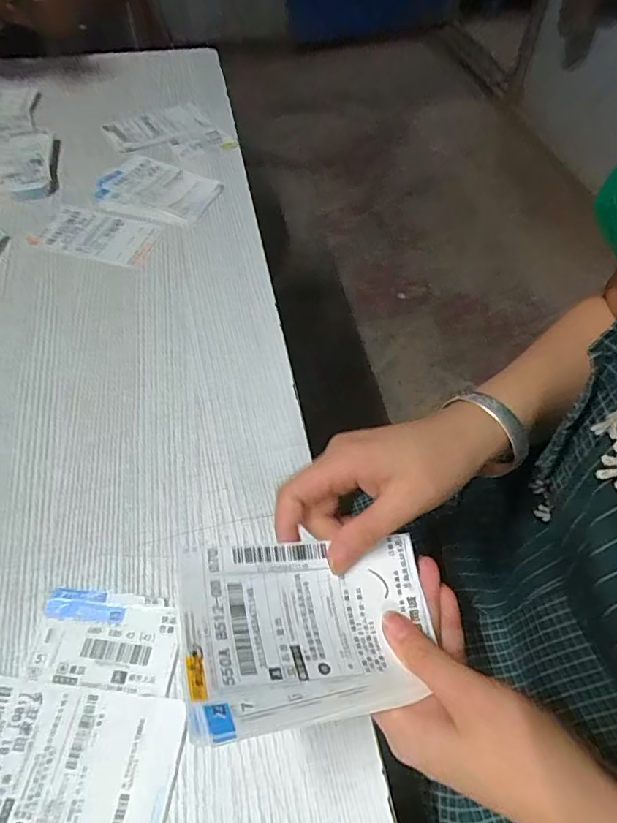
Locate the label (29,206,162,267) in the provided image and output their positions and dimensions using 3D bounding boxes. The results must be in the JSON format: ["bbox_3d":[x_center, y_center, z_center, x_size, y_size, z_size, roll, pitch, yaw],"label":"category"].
[{"bbox_3d":[-0.232,-0.193,0.542,0.129,0.004,0.069,13,55,8],"label":"label"}]

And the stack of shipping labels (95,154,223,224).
[{"bbox_3d":[-0.180,-0.264,0.588,0.134,0.010,0.098,21,57,13],"label":"stack of shipping labels"}]

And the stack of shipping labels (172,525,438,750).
[{"bbox_3d":[0.004,0.101,0.244,0.129,0.017,0.088,5,40,-26],"label":"stack of shipping labels"}]

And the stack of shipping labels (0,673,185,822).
[{"bbox_3d":[-0.153,0.194,0.268,0.156,0.004,0.084,3,55,1],"label":"stack of shipping labels"}]

